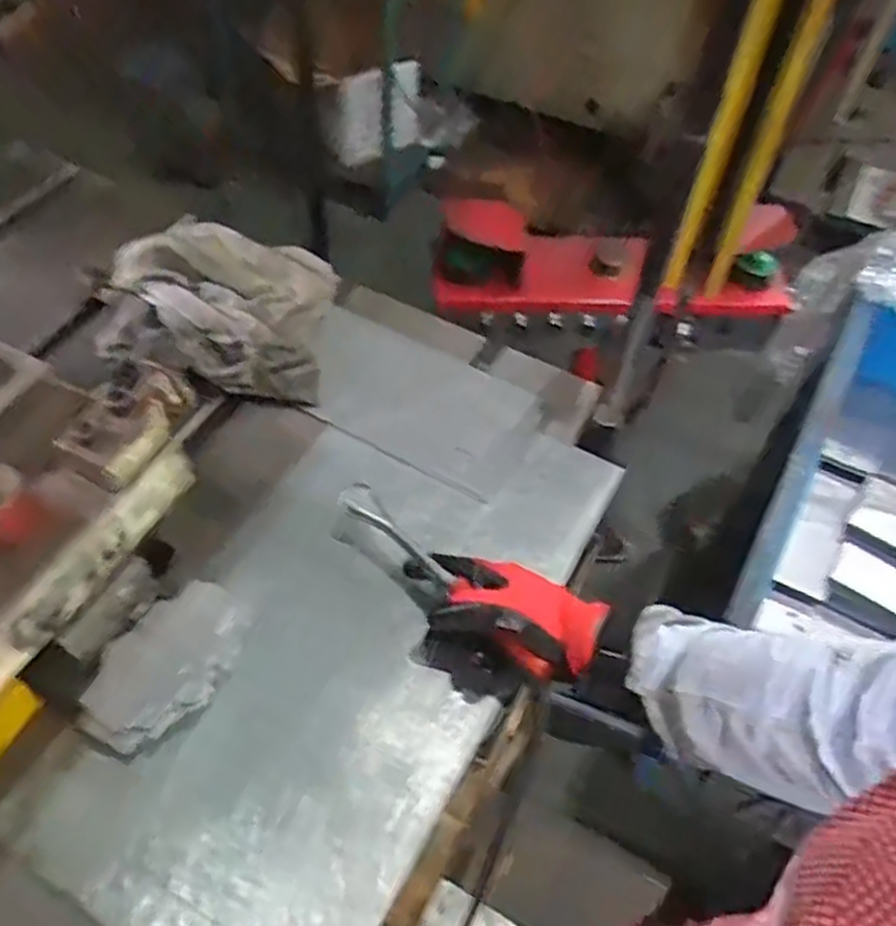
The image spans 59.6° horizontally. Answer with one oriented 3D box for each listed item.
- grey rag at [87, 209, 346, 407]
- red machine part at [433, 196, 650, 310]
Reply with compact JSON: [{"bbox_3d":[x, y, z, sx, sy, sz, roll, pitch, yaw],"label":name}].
[{"bbox_3d":[-0.234,-0.152,0.761,0.228,0.070,0.183,3,53,1],"label":"grey rag"},{"bbox_3d":[0.148,-0.334,1.220,0.351,0.143,0.137,-4,53,-4],"label":"red machine part"}]

